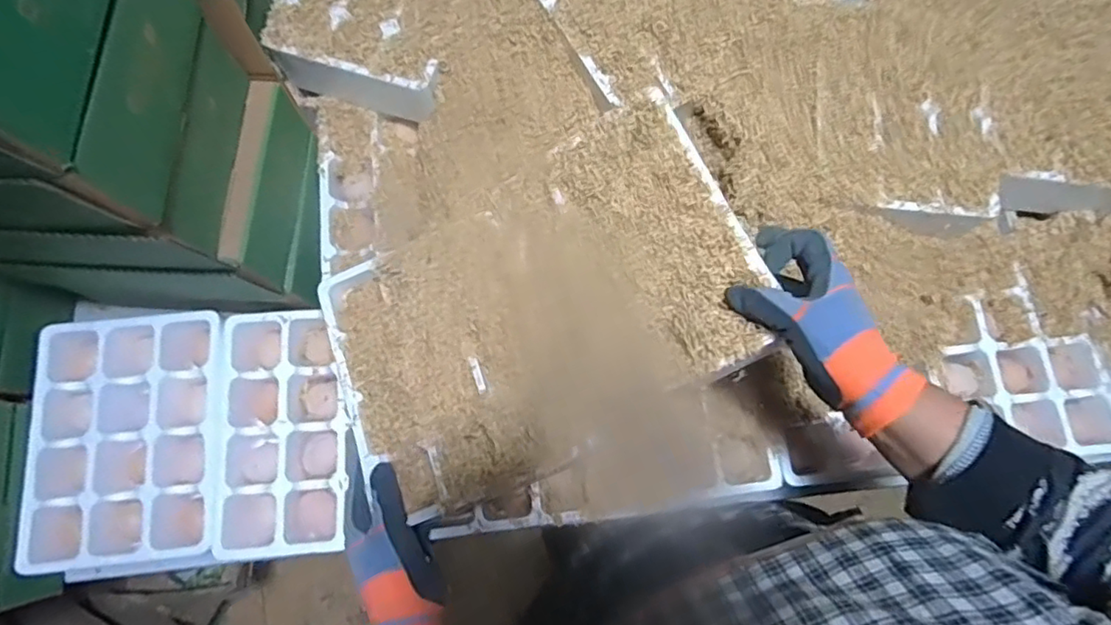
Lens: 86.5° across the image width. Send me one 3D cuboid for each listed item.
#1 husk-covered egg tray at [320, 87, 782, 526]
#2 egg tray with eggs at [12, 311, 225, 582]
[{"bbox_3d":[-0.016,0.000,0.520,0.357,0.054,0.242,-28,72,11],"label":"husk-covered egg tray"},{"bbox_3d":[-0.429,0.127,0.611,0.192,0.052,0.246,-7,78,-3],"label":"egg tray with eggs"}]

